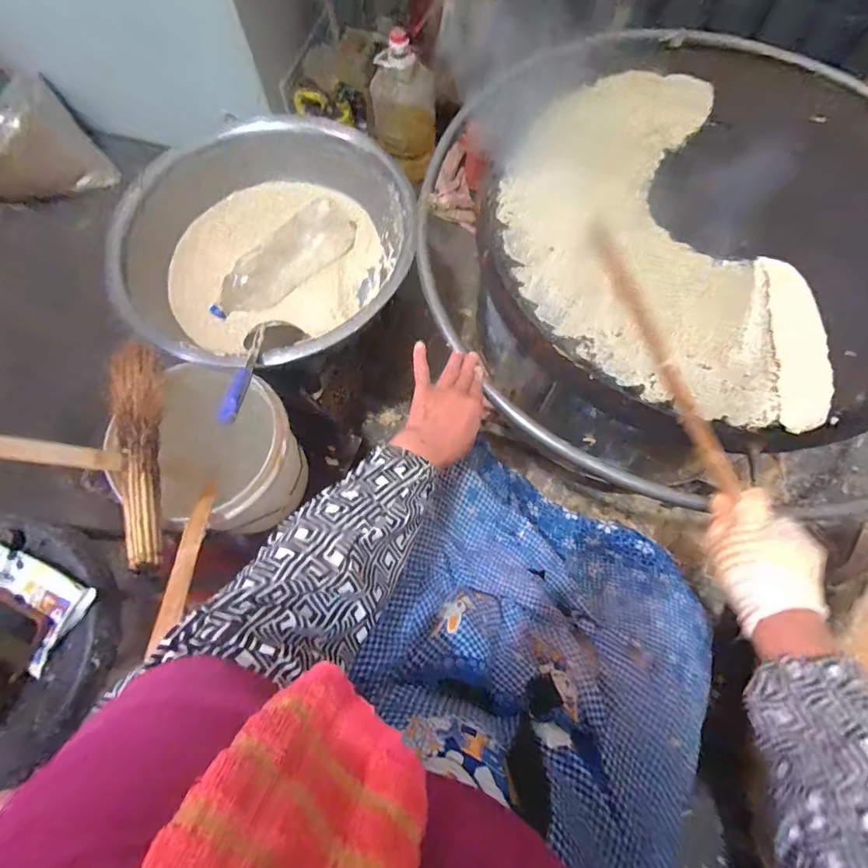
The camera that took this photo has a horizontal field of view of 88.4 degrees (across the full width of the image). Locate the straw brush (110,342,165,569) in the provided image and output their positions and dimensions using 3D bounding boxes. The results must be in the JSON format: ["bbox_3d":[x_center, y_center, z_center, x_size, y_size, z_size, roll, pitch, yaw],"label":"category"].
[{"bbox_3d":[-0.421,0.017,0.641,0.058,0.043,0.349,-14,70,-3],"label":"straw brush"}]

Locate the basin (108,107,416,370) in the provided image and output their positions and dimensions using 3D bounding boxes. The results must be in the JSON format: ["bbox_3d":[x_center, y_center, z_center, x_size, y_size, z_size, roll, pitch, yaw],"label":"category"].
[{"bbox_3d":[-0.312,-0.334,0.853,0.509,0.162,0.495,-1,70,2],"label":"basin"}]

